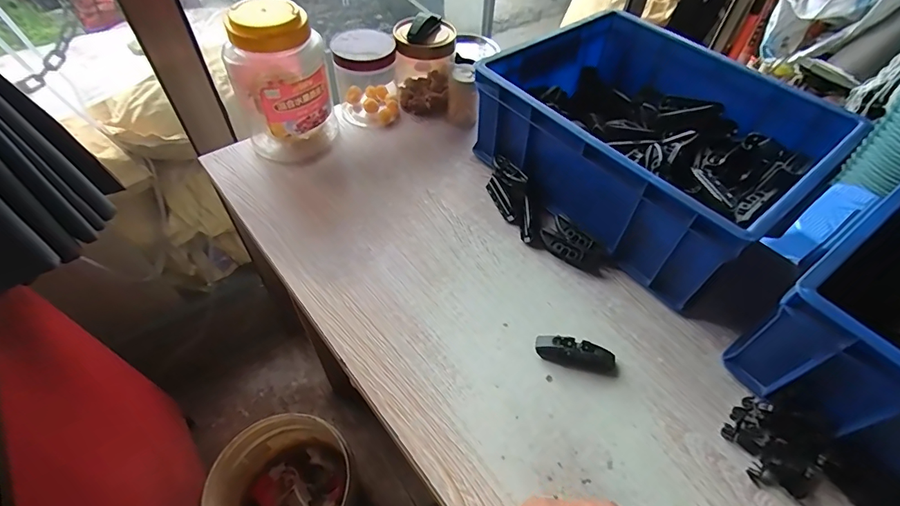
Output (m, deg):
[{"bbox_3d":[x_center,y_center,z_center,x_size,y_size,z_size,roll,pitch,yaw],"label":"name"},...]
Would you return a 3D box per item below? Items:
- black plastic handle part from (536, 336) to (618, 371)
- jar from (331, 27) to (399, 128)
[{"bbox_3d":[0.118,0.095,0.406,0.073,0.019,0.020,11,52,6],"label":"black plastic handle part"},{"bbox_3d":[-0.117,-0.238,0.610,0.081,0.110,0.082,-6,53,-7],"label":"jar"}]

